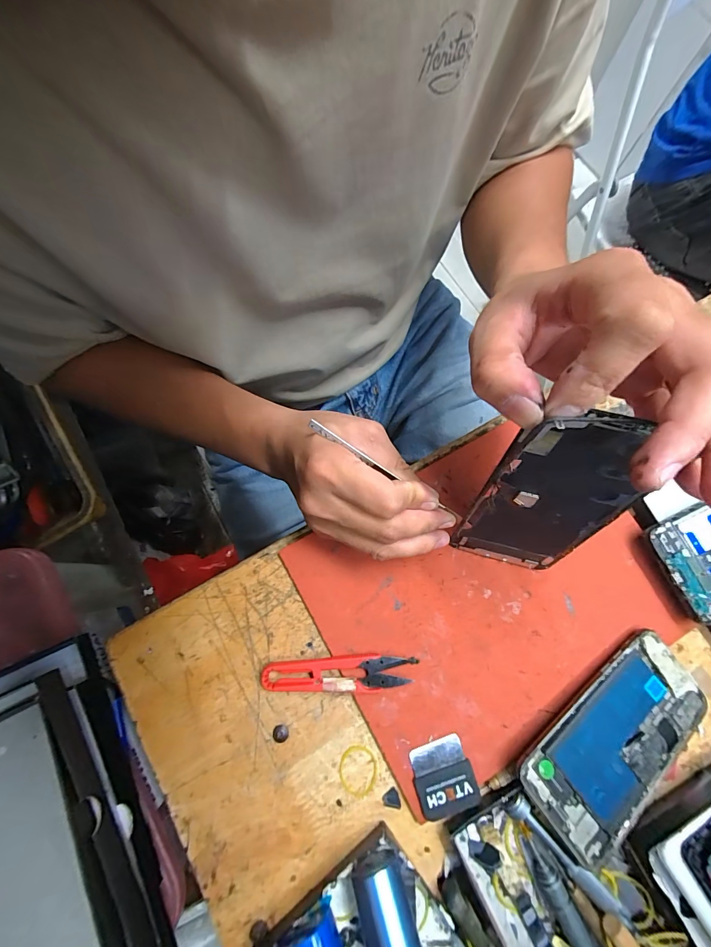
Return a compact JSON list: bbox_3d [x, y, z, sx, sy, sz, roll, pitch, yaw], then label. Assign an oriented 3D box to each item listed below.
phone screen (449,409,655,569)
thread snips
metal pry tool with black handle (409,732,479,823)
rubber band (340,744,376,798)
[{"bbox_3d":[0.109,0.022,0.214,0.073,0.150,0.011,13,54,6],"label":"phone screen"},{"bbox_3d":[-0.011,0.141,0.255,0.104,0.009,0.023,-3,77,-1],"label":"thread snips"},{"bbox_3d":[0.058,0.202,0.242,0.039,0.006,0.041,-13,77,-3],"label":"metal pry tool with black handle"},{"bbox_3d":[0.002,0.202,0.246,0.025,0.004,0.030,3,77,1],"label":"rubber band"}]

